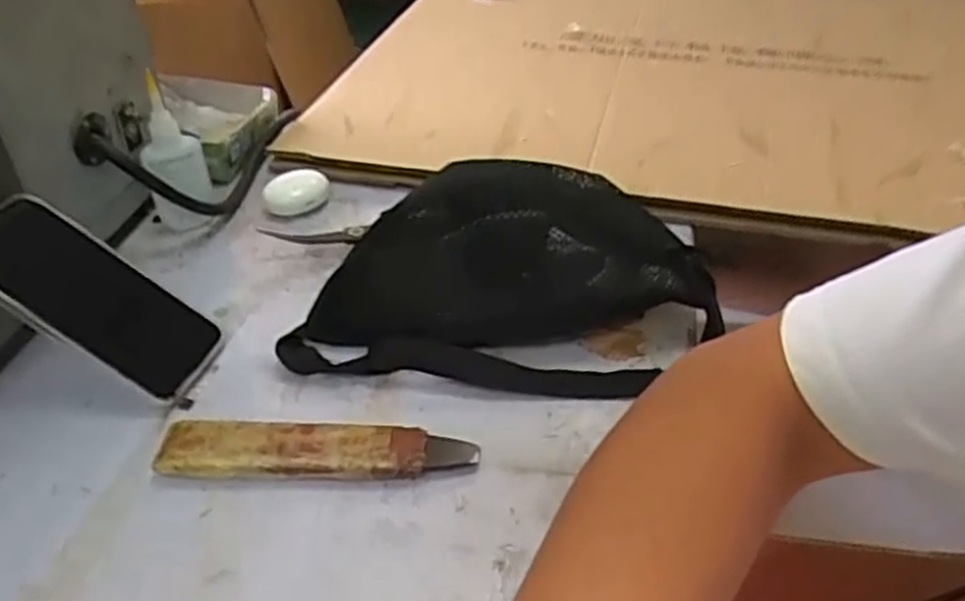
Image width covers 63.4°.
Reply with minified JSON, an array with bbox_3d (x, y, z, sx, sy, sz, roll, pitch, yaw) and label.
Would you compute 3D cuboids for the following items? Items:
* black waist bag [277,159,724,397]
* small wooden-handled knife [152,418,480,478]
[{"bbox_3d":[0.016,-0.024,0.533,0.289,0.104,0.124,4,39,5],"label":"black waist bag"},{"bbox_3d":[-0.099,0.092,0.474,0.187,0.022,0.037,0,39,1],"label":"small wooden-handled knife"}]

